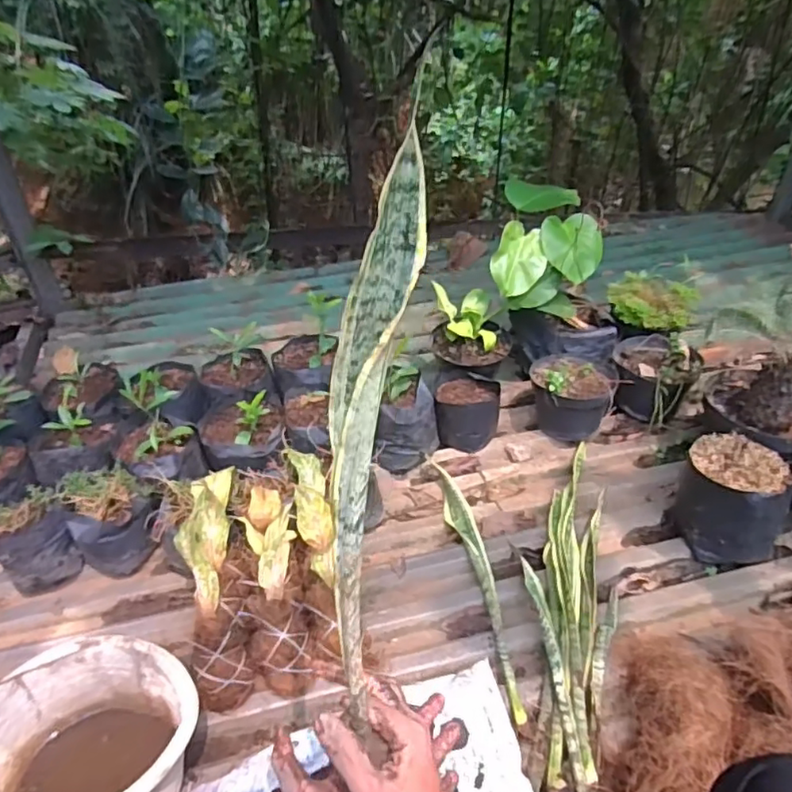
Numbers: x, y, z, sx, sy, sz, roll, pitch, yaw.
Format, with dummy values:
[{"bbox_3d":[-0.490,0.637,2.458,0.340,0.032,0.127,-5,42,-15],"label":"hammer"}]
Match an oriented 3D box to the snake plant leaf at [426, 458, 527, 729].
[{"bbox_3d":[0.137,0.289,1.003,0.045,0.027,0.485,-7,41,-9],"label":"snake plant leaf"}]

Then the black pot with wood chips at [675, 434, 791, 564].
[{"bbox_3d":[0.552,0.179,1.002,0.155,0.156,0.158,1,40,0],"label":"black pot with wood chips"}]

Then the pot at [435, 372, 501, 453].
[{"bbox_3d":[0.146,0.036,1.240,0.125,0.101,0.130,1,40,0],"label":"pot"}]

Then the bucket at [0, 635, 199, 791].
[{"bbox_3d":[-0.362,0.433,0.723,0.251,0.187,0.215,9,41,9],"label":"bucket"}]

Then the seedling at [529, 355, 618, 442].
[{"bbox_3d":[0.363,-0.010,1.262,0.166,0.131,0.178,11,41,12],"label":"seedling"}]

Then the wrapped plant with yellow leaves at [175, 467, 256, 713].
[{"bbox_3d":[-0.269,0.269,0.880,0.074,0.083,0.340,-9,69,-7],"label":"wrapped plant with yellow leaves"}]

